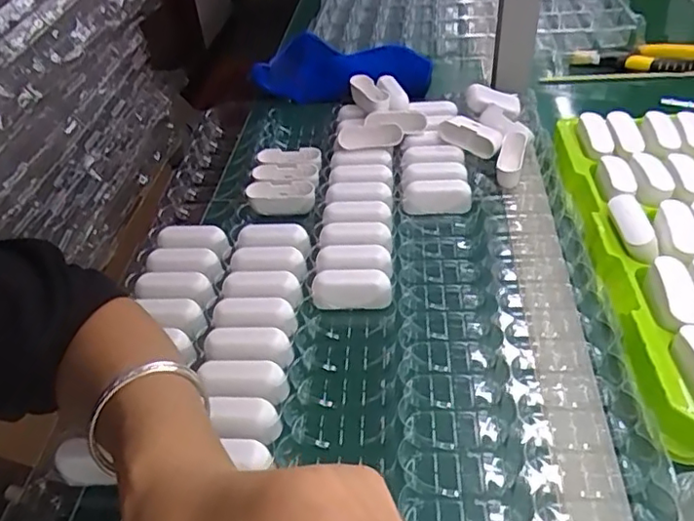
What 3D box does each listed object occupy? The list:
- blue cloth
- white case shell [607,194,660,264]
[{"bbox_3d":[-0.009,-0.247,0.758,0.224,0.037,0.149,18,46,24],"label":"blue cloth"},{"bbox_3d":[0.231,-0.029,0.480,0.019,0.015,0.074,0,41,6],"label":"white case shell"}]

